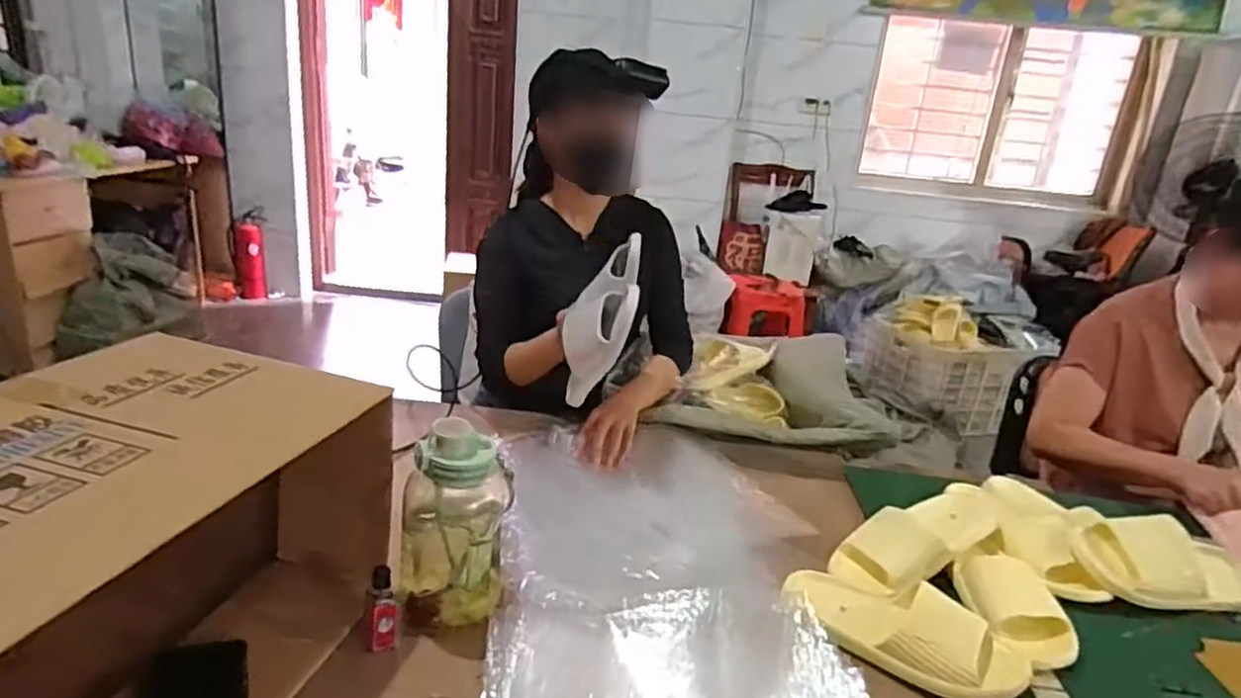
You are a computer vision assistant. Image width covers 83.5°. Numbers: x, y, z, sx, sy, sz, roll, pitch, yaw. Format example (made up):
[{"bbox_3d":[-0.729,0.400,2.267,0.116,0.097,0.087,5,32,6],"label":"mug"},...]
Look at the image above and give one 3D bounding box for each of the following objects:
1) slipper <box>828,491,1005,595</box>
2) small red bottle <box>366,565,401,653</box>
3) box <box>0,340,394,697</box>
[{"bbox_3d":[0.404,0.244,0.925,0.271,0.068,0.105,-8,24,-34],"label":"slipper"},{"bbox_3d":[-0.234,0.257,0.687,0.031,0.078,0.037,-2,21,-20],"label":"small red bottle"},{"bbox_3d":[-0.417,0.185,0.581,0.273,0.275,0.435,10,20,12],"label":"box"}]

